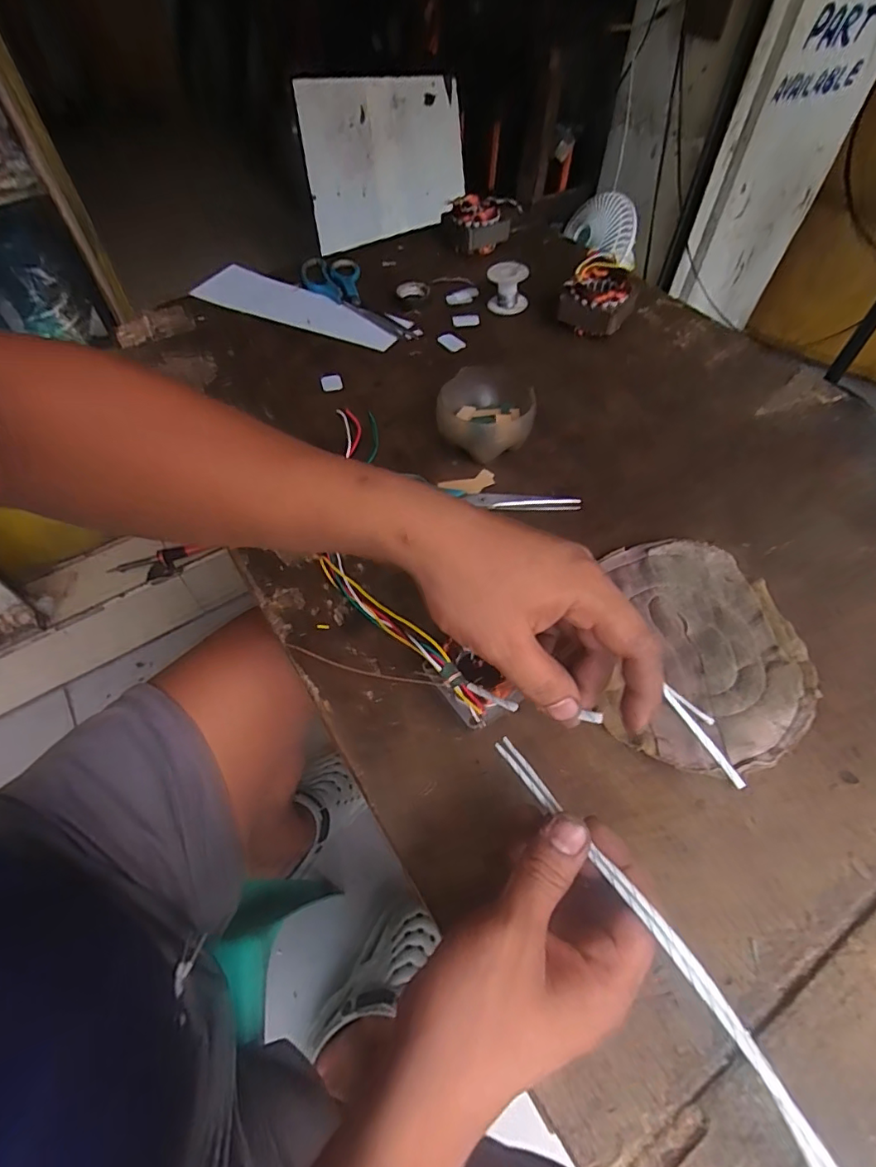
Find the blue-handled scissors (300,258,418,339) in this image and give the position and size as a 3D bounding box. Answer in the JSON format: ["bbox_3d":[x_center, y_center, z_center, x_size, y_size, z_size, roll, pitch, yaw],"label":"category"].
[{"bbox_3d":[-0.104,-0.381,0.692,0.075,0.011,0.234,-35,62,-20],"label":"blue-handled scissors"}]

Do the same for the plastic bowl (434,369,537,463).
[{"bbox_3d":[0.046,-0.167,0.516,0.088,0.056,0.085,0,56,1],"label":"plastic bowl"}]

